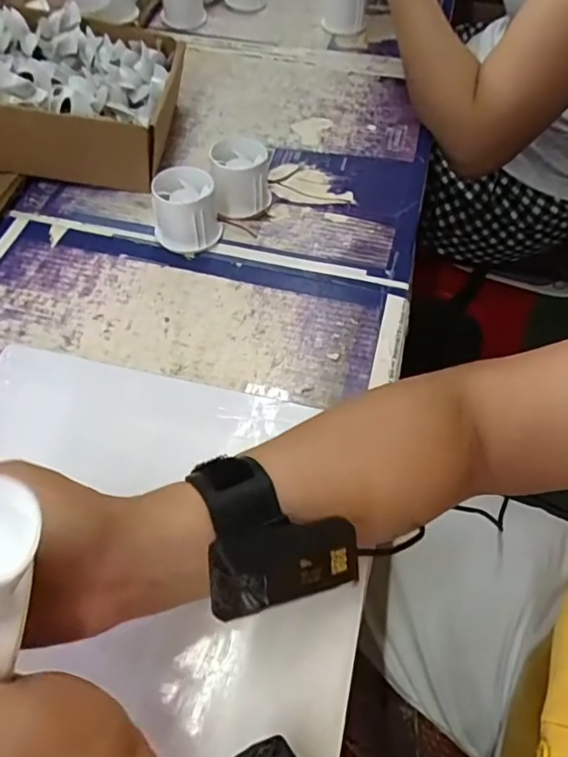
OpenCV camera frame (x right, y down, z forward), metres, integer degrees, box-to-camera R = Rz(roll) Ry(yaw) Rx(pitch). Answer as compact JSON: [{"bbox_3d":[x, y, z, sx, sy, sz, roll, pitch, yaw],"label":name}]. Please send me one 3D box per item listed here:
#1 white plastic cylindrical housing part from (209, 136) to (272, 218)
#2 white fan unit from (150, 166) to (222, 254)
[{"bbox_3d":[-0.038,-0.180,0.484,0.050,0.053,0.046,0,56,0],"label":"white plastic cylindrical housing part"},{"bbox_3d":[-0.084,-0.142,0.457,0.054,0.051,0.052,-9,57,-6],"label":"white fan unit"}]

